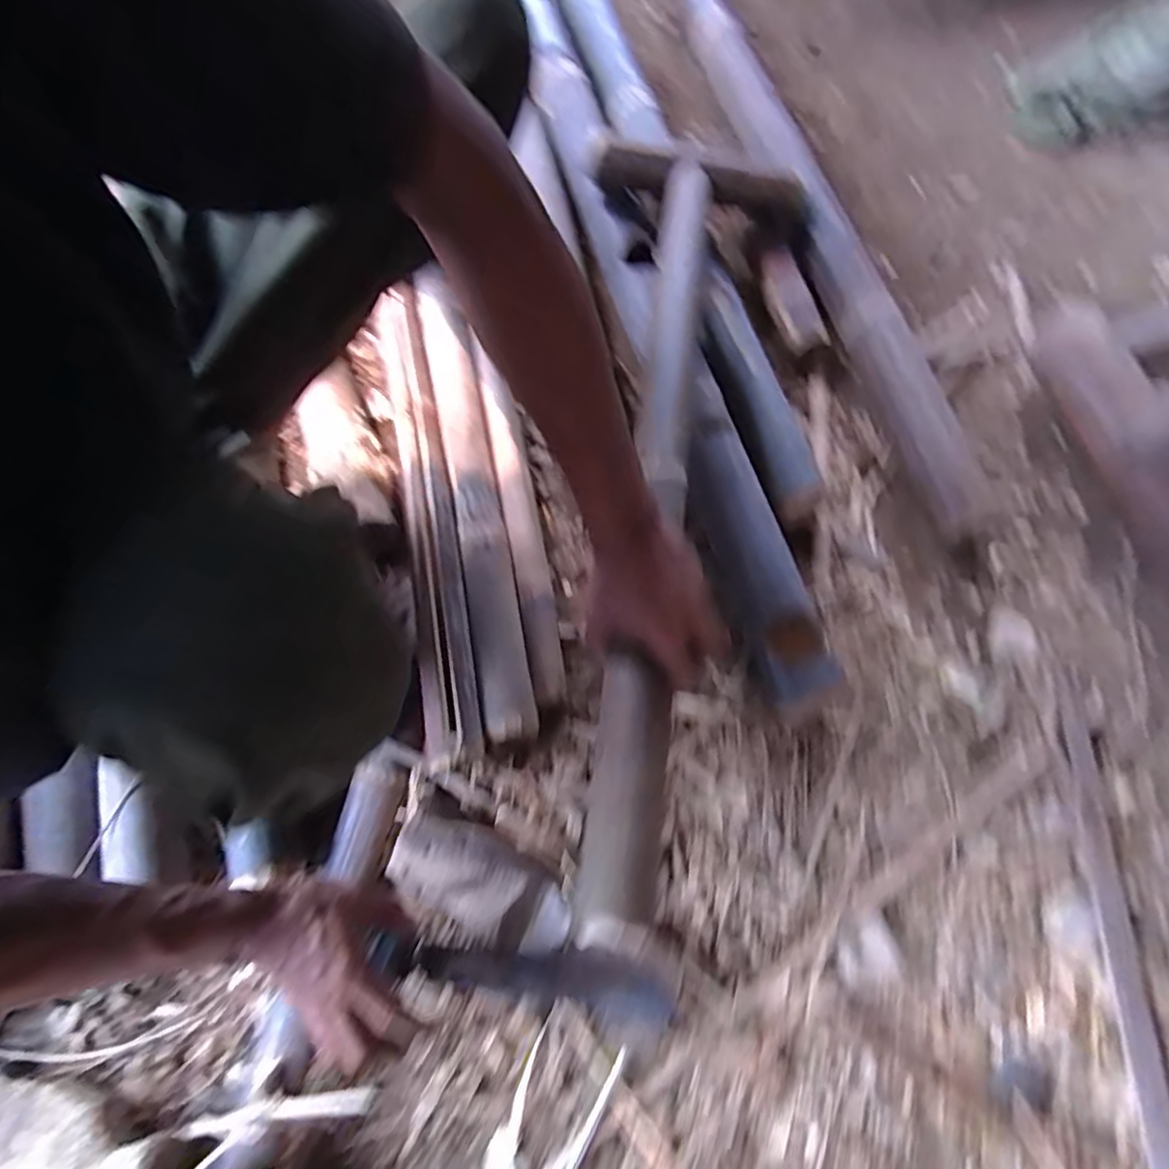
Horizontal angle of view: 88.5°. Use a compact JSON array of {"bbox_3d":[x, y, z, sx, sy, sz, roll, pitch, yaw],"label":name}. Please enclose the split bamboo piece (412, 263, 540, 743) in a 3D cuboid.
[{"bbox_3d":[-0.125,-0.115,0.662,0.050,0.027,0.560,-13,71,-4],"label":"split bamboo piece"}]

